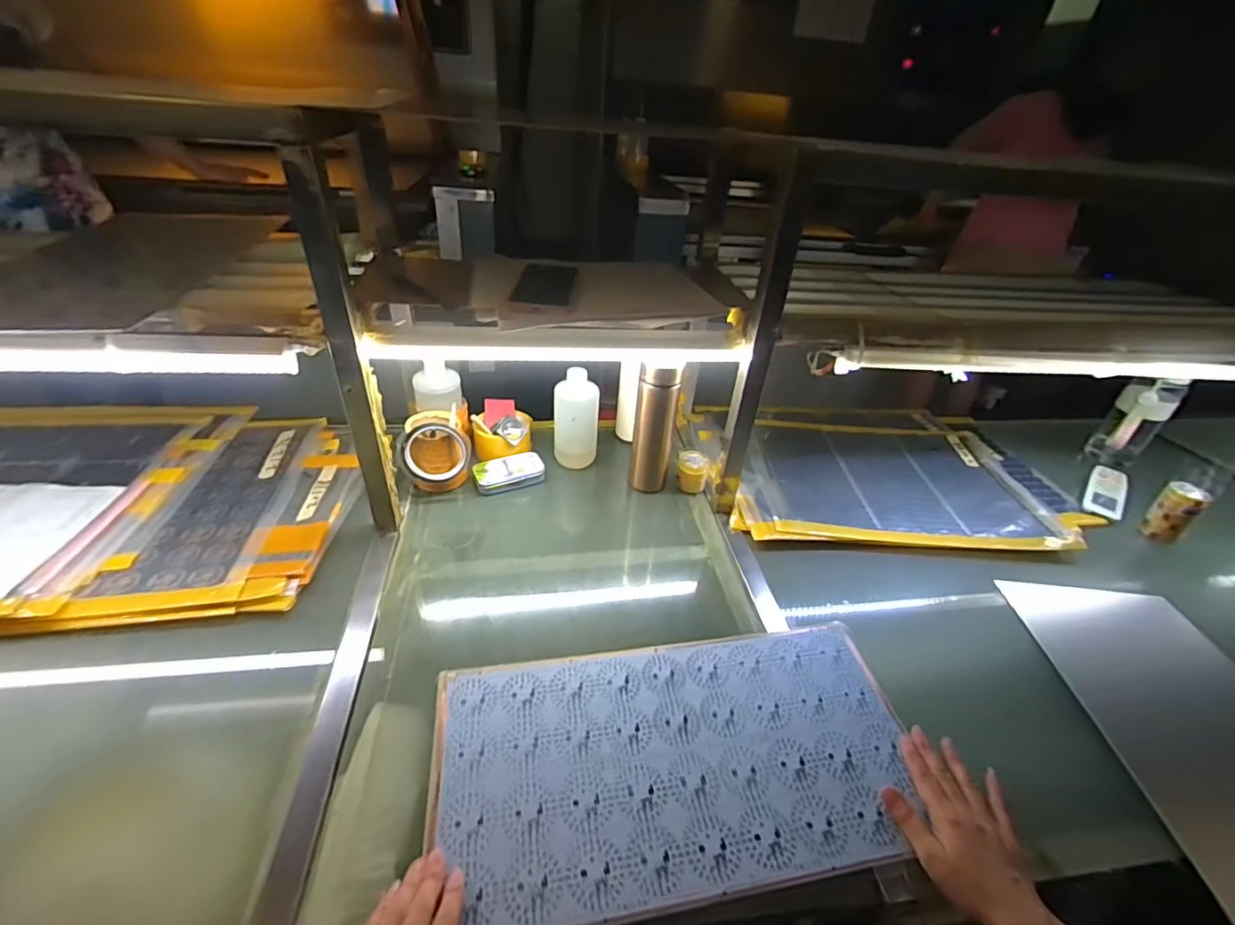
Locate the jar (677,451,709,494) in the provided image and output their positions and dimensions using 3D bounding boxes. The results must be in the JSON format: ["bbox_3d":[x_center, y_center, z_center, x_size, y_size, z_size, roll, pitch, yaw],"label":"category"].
[{"bbox_3d":[0.123,0.017,0.869,0.051,0.056,0.045,9,36,5],"label":"jar"}]

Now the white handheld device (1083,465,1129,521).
[{"bbox_3d":[0.854,0.053,0.912,0.055,0.023,0.159,30,41,31],"label":"white handheld device"}]

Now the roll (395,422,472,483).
[{"bbox_3d":[-0.277,-0.016,0.793,0.104,0.099,0.035,-5,37,-14],"label":"roll"}]

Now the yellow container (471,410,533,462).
[{"bbox_3d":[-0.196,-0.039,0.900,0.102,0.055,0.082,-4,37,-13],"label":"yellow container"}]

